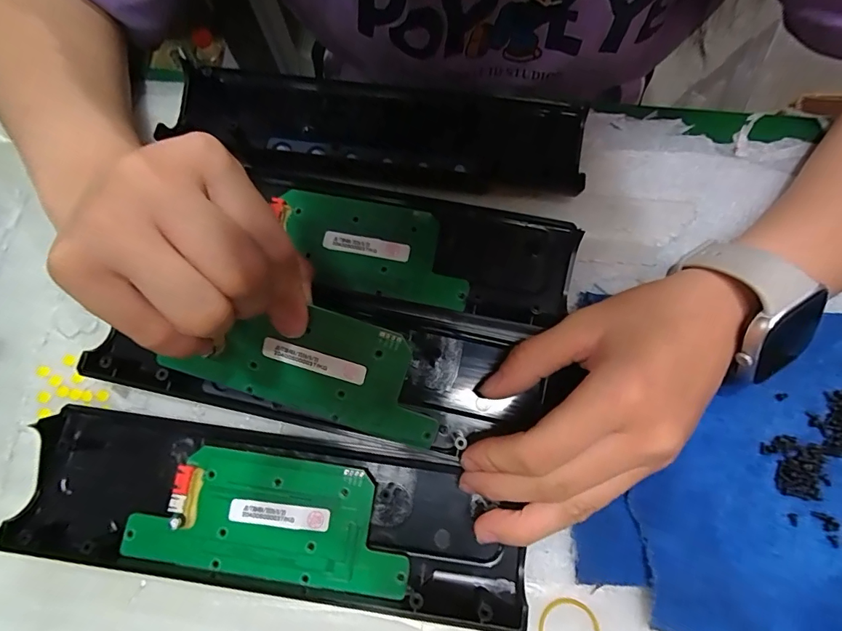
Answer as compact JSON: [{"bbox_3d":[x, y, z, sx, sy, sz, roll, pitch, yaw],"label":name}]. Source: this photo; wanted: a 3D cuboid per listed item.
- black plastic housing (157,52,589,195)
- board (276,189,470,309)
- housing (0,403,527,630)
[{"bbox_3d":[-0.029,-0.117,0.260,0.245,0.017,0.062,9,77,4],"label":"black plastic housing"},{"bbox_3d":[-0.025,-0.038,0.244,0.105,0.008,0.053,10,77,4],"label":"board"},{"bbox_3d":[-0.074,0.096,0.213,0.244,0.020,0.070,10,77,4],"label":"housing"}]

